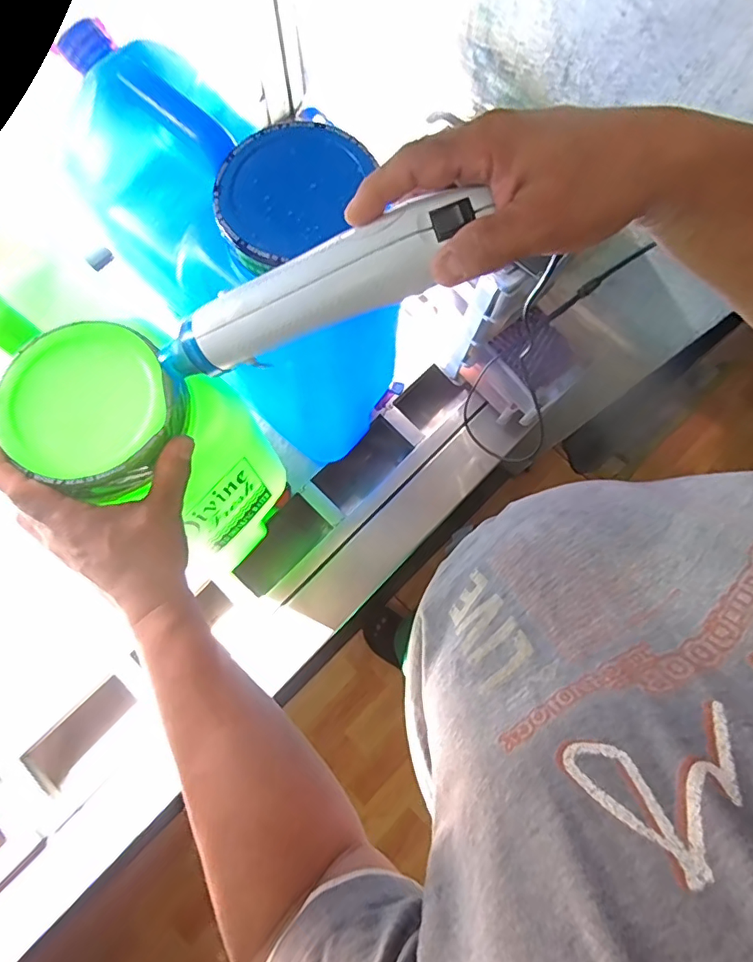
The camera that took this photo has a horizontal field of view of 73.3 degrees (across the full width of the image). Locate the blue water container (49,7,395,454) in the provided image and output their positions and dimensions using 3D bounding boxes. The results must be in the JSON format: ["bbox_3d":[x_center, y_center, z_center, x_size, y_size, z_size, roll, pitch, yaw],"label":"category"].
[{"bbox_3d":[-0.134,-0.215,0.563,0.306,0.408,0.163,40,80,8],"label":"blue water container"}]

